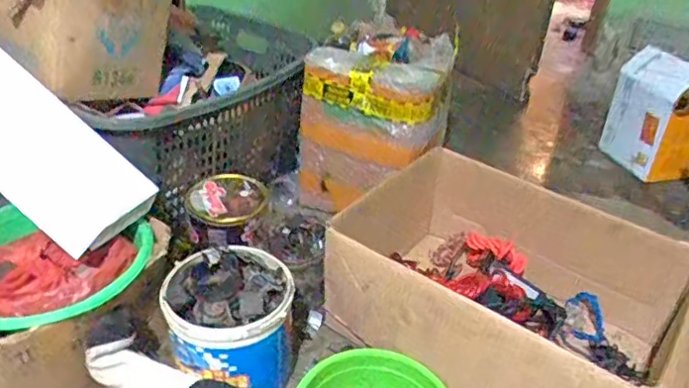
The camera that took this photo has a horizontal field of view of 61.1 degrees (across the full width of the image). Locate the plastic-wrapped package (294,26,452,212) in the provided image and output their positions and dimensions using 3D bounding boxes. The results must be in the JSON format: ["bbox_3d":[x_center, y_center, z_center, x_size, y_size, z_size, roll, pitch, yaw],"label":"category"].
[{"bbox_3d":[0.077,-0.175,1.325,0.283,0.324,0.315,12,35,12],"label":"plastic-wrapped package"}]

